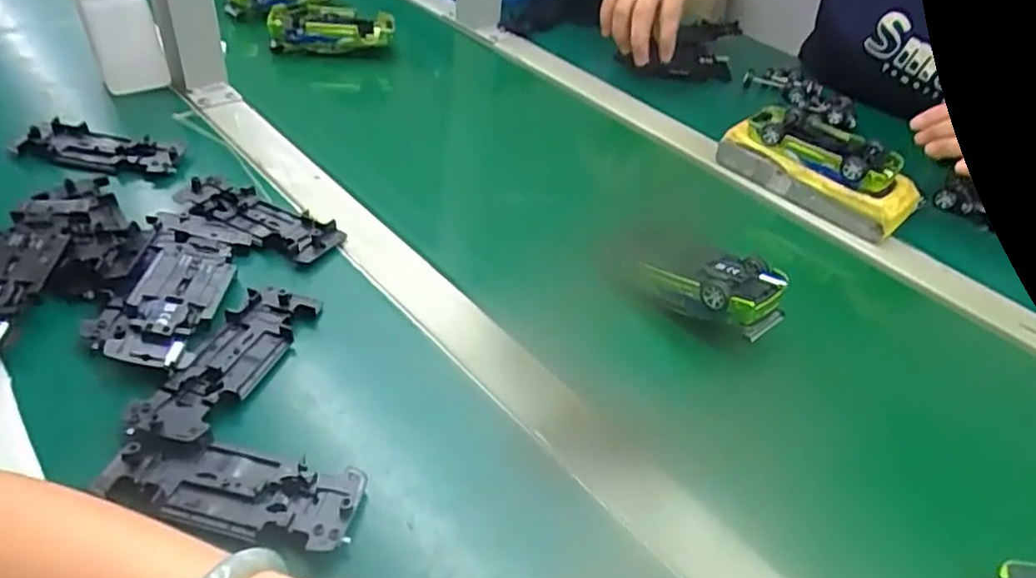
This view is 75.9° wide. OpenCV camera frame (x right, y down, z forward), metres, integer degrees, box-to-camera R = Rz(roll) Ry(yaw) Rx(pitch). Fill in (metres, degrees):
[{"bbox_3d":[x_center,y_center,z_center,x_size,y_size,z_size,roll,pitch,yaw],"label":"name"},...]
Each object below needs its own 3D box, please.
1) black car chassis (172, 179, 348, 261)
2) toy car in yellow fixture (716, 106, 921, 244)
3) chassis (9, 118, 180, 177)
[{"bbox_3d":[-0.187,-0.051,0.478,0.120,0.014,0.044,20,43,12],"label":"black car chassis"},{"bbox_3d":[0.274,-0.109,0.601,0.080,0.062,0.166,-29,54,-35],"label":"toy car in yellow fixture"},{"bbox_3d":[-0.327,-0.109,0.515,0.120,0.012,0.042,15,42,6],"label":"chassis"}]

